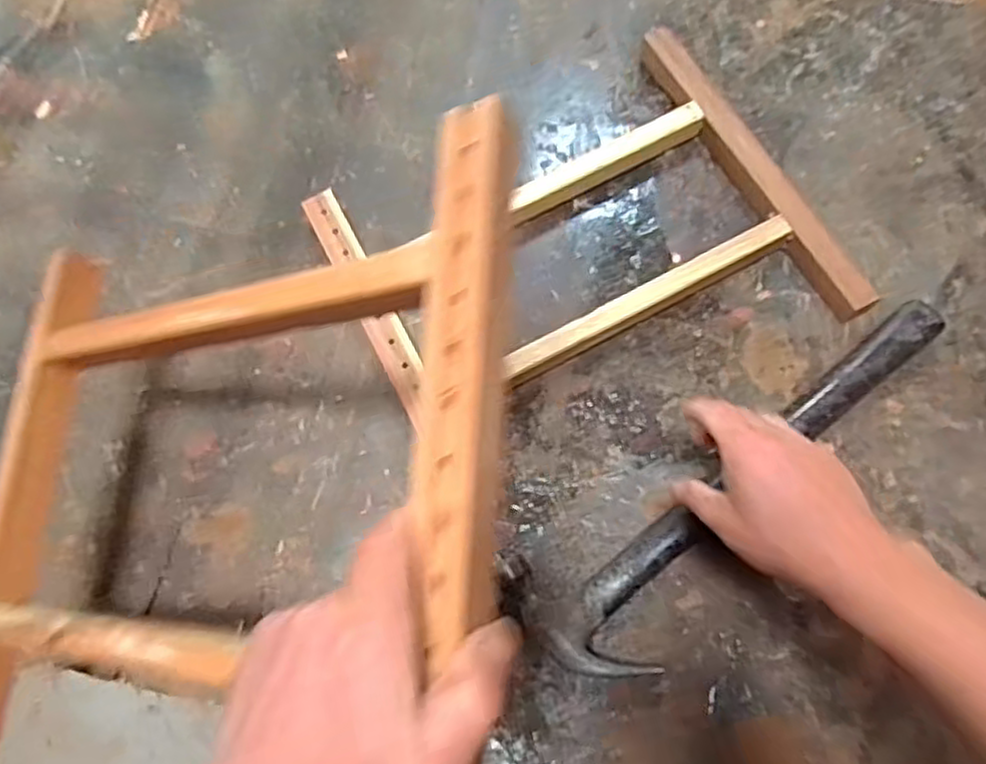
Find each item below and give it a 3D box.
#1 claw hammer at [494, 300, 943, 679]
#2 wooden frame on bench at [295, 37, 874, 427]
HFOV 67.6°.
[{"bbox_3d":[0.194,0.073,0.569,0.407,0.027,0.124,-37,74,-7],"label":"claw hammer"},{"bbox_3d":[0.073,-0.118,0.644,0.387,0.043,0.328,-27,73,-7],"label":"wooden frame on bench"}]

